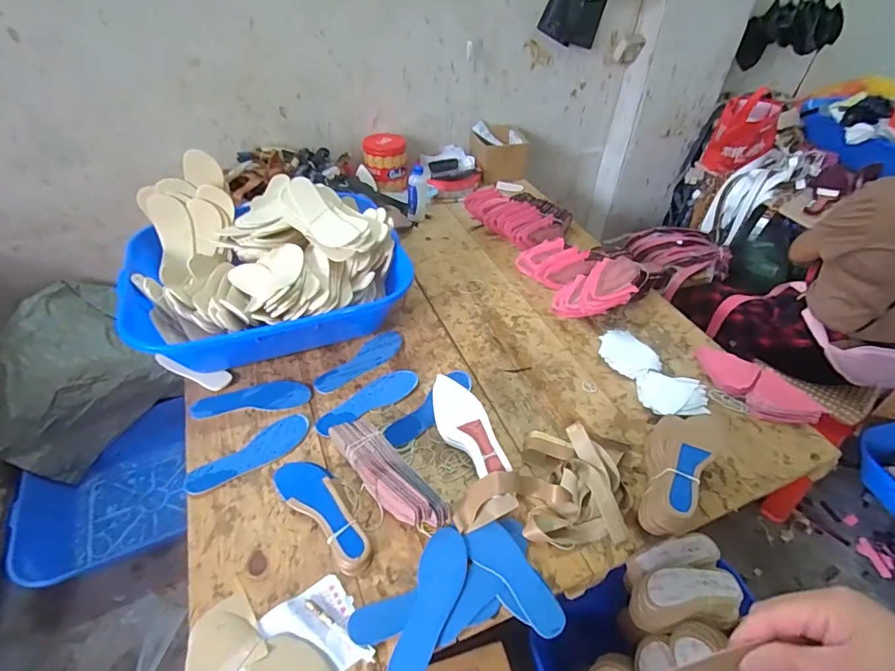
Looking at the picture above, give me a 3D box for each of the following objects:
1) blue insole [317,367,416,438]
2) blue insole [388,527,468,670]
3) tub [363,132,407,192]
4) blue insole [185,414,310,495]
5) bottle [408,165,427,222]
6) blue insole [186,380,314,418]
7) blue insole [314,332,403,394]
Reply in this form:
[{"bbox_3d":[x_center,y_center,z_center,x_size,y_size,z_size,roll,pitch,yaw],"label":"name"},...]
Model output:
[{"bbox_3d":[-0.169,0.138,1.013,0.231,0.007,0.080,-32,53,-31],"label":"blue insole"},{"bbox_3d":[-0.022,0.408,0.727,0.072,0.014,0.223,12,44,10],"label":"blue insole"},{"bbox_3d":[-0.218,-0.616,1.695,0.149,0.157,0.130,-1,43,-3],"label":"tub"},{"bbox_3d":[-0.378,0.229,0.919,0.234,0.011,0.078,-31,53,-30],"label":"blue insole"},{"bbox_3d":[-0.097,-0.451,1.529,0.061,0.178,0.050,0,43,-3],"label":"bottle"},{"bbox_3d":[-0.415,0.133,1.022,0.231,0.011,0.088,-4,38,-8],"label":"blue insole"},{"bbox_3d":[-0.197,0.062,1.104,0.079,0.007,0.236,29,49,25],"label":"blue insole"}]

